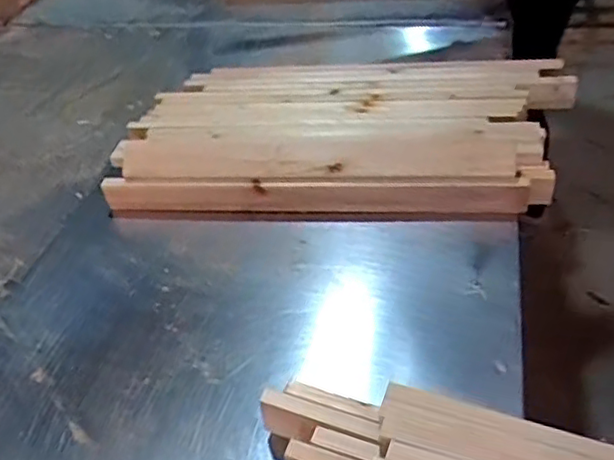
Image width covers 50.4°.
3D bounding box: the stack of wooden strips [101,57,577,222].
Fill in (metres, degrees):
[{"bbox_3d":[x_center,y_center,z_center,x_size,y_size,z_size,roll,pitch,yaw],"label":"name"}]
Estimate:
[{"bbox_3d":[0.047,-0.132,0.848,0.560,0.071,0.284,3,44,11],"label":"stack of wooden strips"}]

